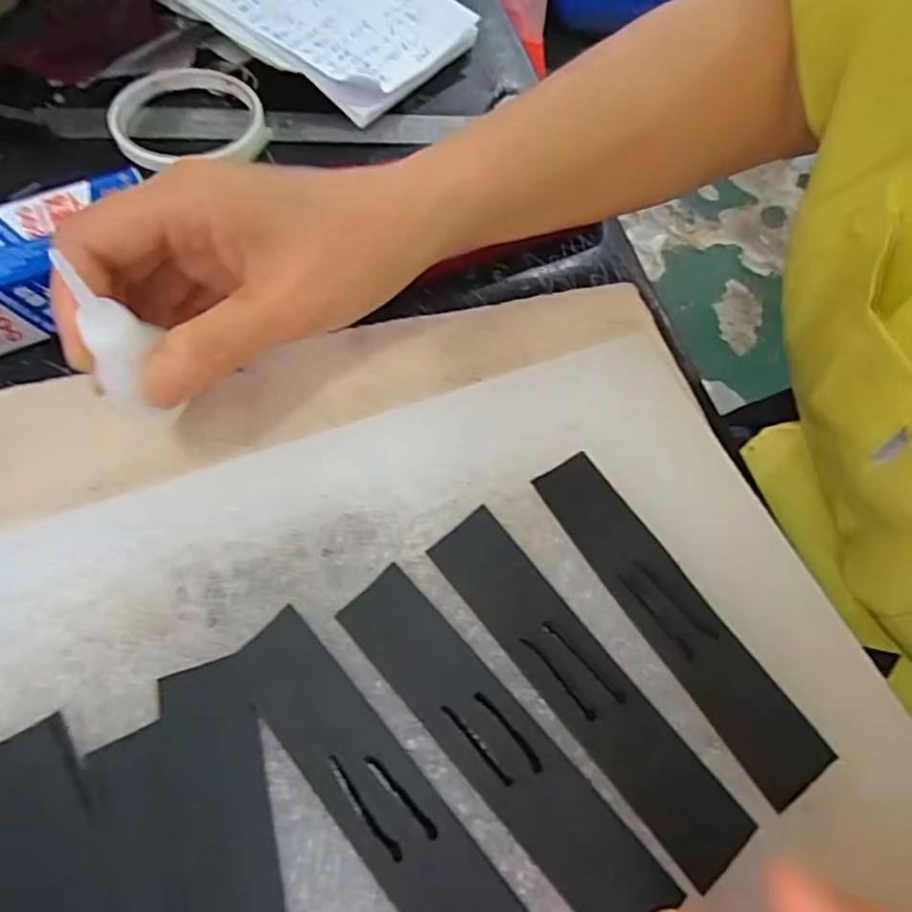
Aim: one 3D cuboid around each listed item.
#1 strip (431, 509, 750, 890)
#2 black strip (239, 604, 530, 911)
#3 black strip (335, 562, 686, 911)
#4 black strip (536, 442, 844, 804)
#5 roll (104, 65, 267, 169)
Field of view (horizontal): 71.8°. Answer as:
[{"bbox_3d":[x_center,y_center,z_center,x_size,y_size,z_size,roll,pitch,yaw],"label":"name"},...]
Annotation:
[{"bbox_3d":[0.038,0.070,0.198,0.026,0.004,0.122,-34,69,-19],"label":"strip"},{"bbox_3d":[-0.020,0.098,0.178,0.026,0.004,0.122,-36,69,-25],"label":"black strip"},{"bbox_3d":[0.011,0.085,0.189,0.025,0.004,0.120,-37,70,-21],"label":"black strip"},{"bbox_3d":[0.072,0.051,0.212,0.027,0.004,0.122,-28,67,-17],"label":"black strip"},{"bbox_3d":[-0.160,-0.206,0.380,0.087,0.012,0.083,1,60,-2],"label":"roll"}]

